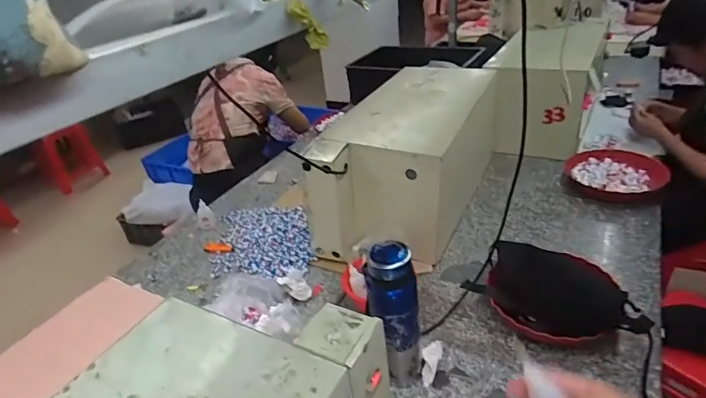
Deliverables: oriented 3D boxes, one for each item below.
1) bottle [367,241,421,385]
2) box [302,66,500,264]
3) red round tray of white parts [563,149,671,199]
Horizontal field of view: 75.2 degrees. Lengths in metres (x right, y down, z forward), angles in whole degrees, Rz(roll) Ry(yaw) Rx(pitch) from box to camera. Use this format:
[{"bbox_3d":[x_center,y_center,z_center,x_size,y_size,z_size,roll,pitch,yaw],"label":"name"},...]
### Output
[{"bbox_3d":[0.071,0.202,0.769,0.079,0.276,0.063,-9,31,-2],"label":"bottle"},{"bbox_3d":[0.170,-0.122,1.224,0.310,0.289,0.668,8,35,25],"label":"box"},{"bbox_3d":[0.706,-0.061,1.231,0.247,0.043,0.234,-1,32,12],"label":"red round tray of white parts"}]

